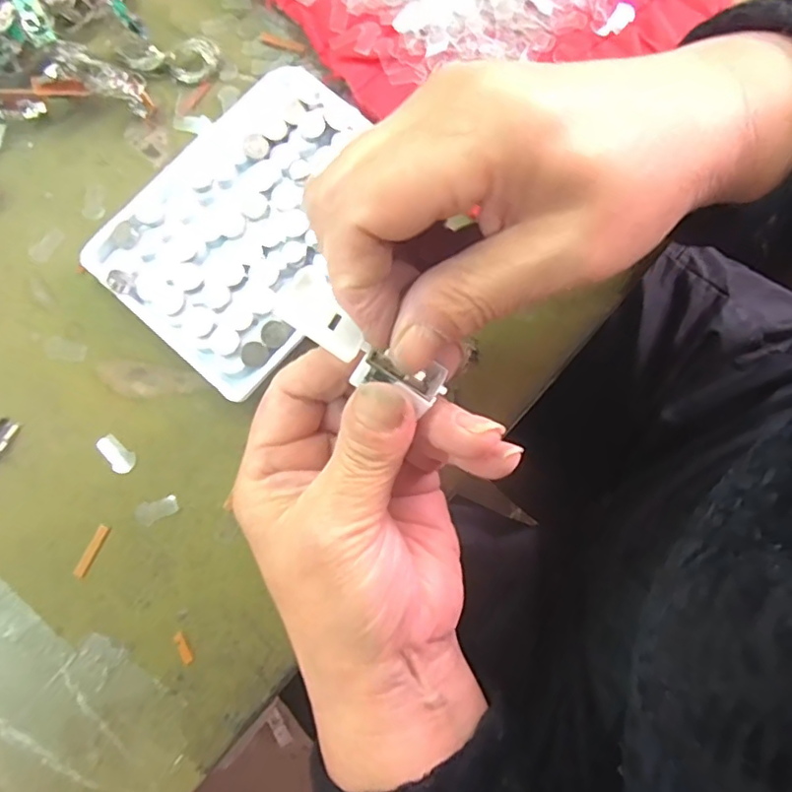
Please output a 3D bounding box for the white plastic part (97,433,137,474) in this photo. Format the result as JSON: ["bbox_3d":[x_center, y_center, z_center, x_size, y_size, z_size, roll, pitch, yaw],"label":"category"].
[{"bbox_3d":[-0.117,0.024,0.244,0.018,0.004,0.010,39,81,7],"label":"white plastic part"}]

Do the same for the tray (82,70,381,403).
[{"bbox_3d":[-0.059,-0.076,0.255,0.092,0.016,0.131,37,81,6],"label":"tray"}]

